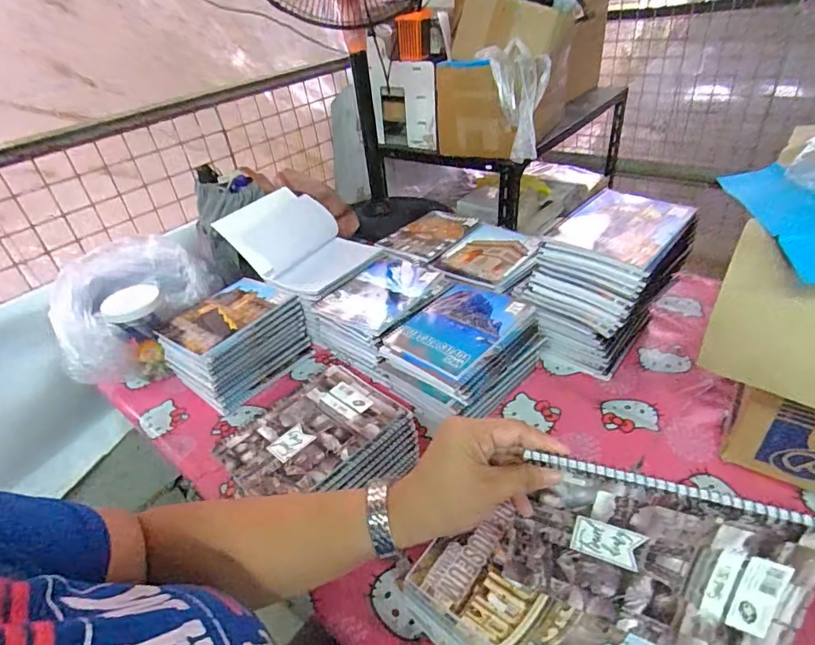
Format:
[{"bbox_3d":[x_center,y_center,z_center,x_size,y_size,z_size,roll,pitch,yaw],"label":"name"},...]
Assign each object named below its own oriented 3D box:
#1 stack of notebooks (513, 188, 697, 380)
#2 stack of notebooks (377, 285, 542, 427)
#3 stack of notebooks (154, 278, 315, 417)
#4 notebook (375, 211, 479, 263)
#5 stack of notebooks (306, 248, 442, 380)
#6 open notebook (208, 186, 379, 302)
[{"bbox_3d":[0.317,-0.053,0.760,0.168,0.240,0.193,25,47,37],"label":"stack of notebooks"},{"bbox_3d":[0.084,0.039,0.765,0.209,0.106,0.176,-34,43,-32],"label":"stack of notebooks"},{"bbox_3d":[-0.311,0.034,0.860,0.174,0.121,0.211,22,45,35],"label":"stack of notebooks"},{"bbox_3d":[0.050,-0.193,1.015,0.156,0.011,0.208,20,44,33],"label":"notebook"},{"bbox_3d":[-0.050,-0.023,0.878,0.187,0.105,0.215,26,47,38],"label":"stack of notebooks"},{"bbox_3d":[-0.217,-0.159,0.965,0.274,0.055,0.212,38,53,16],"label":"open notebook"}]

